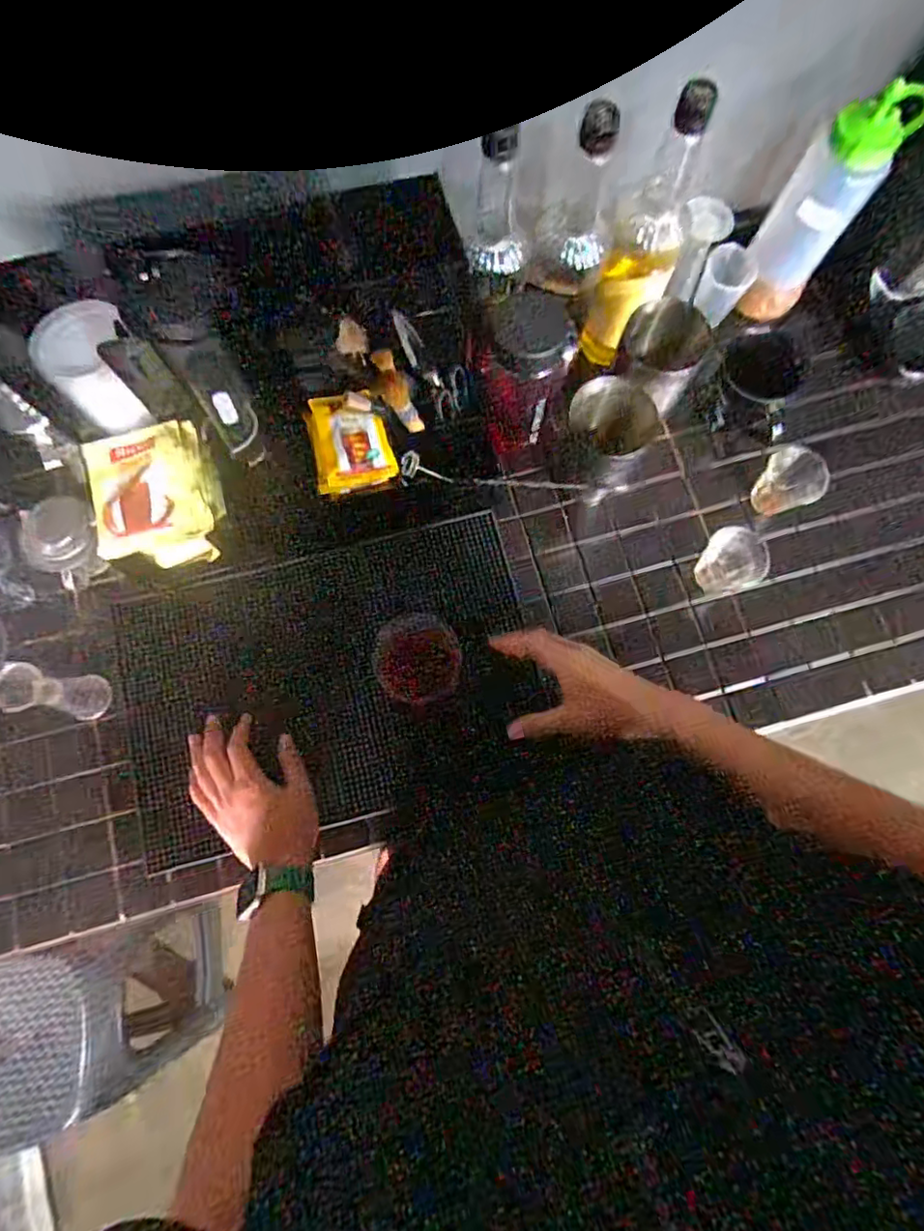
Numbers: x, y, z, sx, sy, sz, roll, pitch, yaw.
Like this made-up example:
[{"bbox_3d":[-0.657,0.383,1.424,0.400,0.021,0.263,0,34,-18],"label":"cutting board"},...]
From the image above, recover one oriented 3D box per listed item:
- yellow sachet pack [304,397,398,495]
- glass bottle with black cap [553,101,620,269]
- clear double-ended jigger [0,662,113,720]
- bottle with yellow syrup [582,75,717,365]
[{"bbox_3d":[-0.112,-0.175,0.570,0.078,0.018,0.099,-12,77,-3],"label":"yellow sachet pack"},{"bbox_3d":[0.115,-0.381,0.511,0.056,0.139,0.068,17,77,3],"label":"glass bottle with black cap"},{"bbox_3d":[-0.399,0.076,0.565,0.047,0.103,0.046,9,77,1],"label":"clear double-ended jigger"},{"bbox_3d":[0.183,-0.360,0.566,0.091,0.253,0.088,14,77,2],"label":"bottle with yellow syrup"}]

